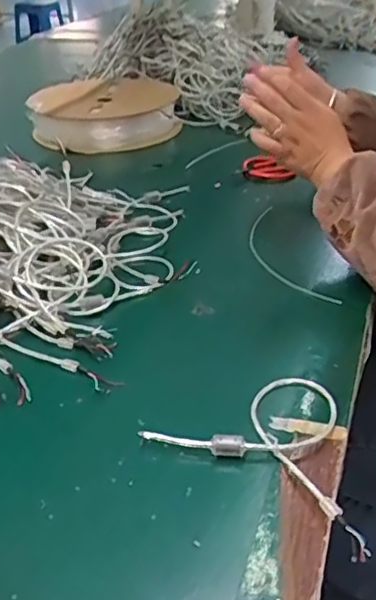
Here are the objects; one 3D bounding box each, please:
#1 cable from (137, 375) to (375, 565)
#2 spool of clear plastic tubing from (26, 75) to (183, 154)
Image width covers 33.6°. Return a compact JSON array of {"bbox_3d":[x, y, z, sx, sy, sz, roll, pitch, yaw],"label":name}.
[{"bbox_3d":[0.086,0.111,0.497,0.191,0.023,0.147,24,41,36],"label":"cable"},{"bbox_3d":[-0.163,-0.388,1.268,0.288,0.105,0.308,-4,33,-4],"label":"spool of clear plastic tubing"}]

